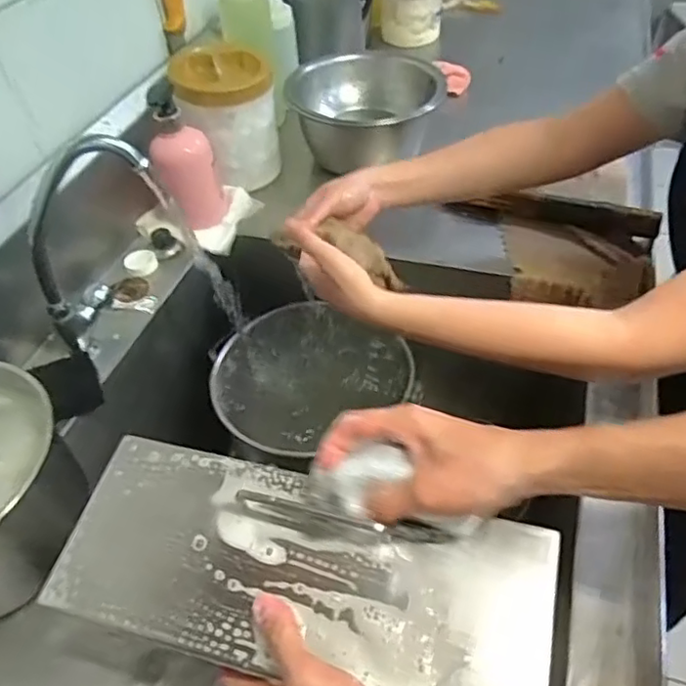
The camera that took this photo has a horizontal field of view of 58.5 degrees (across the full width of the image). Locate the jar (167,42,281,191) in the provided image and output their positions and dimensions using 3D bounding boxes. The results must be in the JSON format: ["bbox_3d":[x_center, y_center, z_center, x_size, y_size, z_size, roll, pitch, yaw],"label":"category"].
[{"bbox_3d":[-0.166,-0.327,0.886,0.132,0.152,0.130,-3,47,3],"label":"jar"}]

